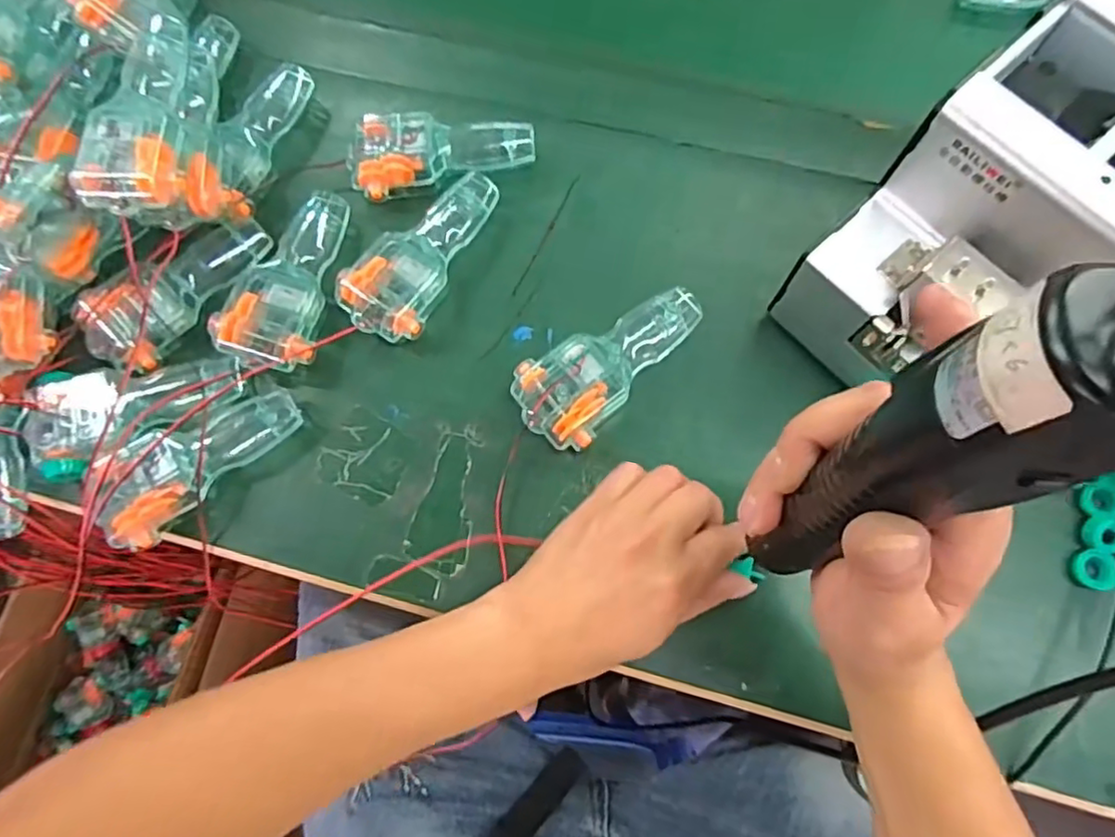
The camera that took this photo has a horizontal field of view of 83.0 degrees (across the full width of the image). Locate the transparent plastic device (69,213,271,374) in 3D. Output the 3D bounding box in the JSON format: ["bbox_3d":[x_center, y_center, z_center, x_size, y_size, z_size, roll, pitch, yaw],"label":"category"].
[{"bbox_3d":[-0.244,-0.088,0.396,0.050,0.031,0.122,35,77,11],"label":"transparent plastic device"}]

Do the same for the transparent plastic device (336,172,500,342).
[{"bbox_3d":[-0.091,-0.110,0.416,0.055,0.027,0.126,25,75,9],"label":"transparent plastic device"}]

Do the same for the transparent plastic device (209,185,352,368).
[{"bbox_3d":[-0.175,-0.091,0.408,0.056,0.033,0.124,6,73,3],"label":"transparent plastic device"}]

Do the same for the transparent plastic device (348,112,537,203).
[{"bbox_3d":[-0.079,-0.187,0.435,0.122,0.023,0.054,-13,73,-3],"label":"transparent plastic device"}]

